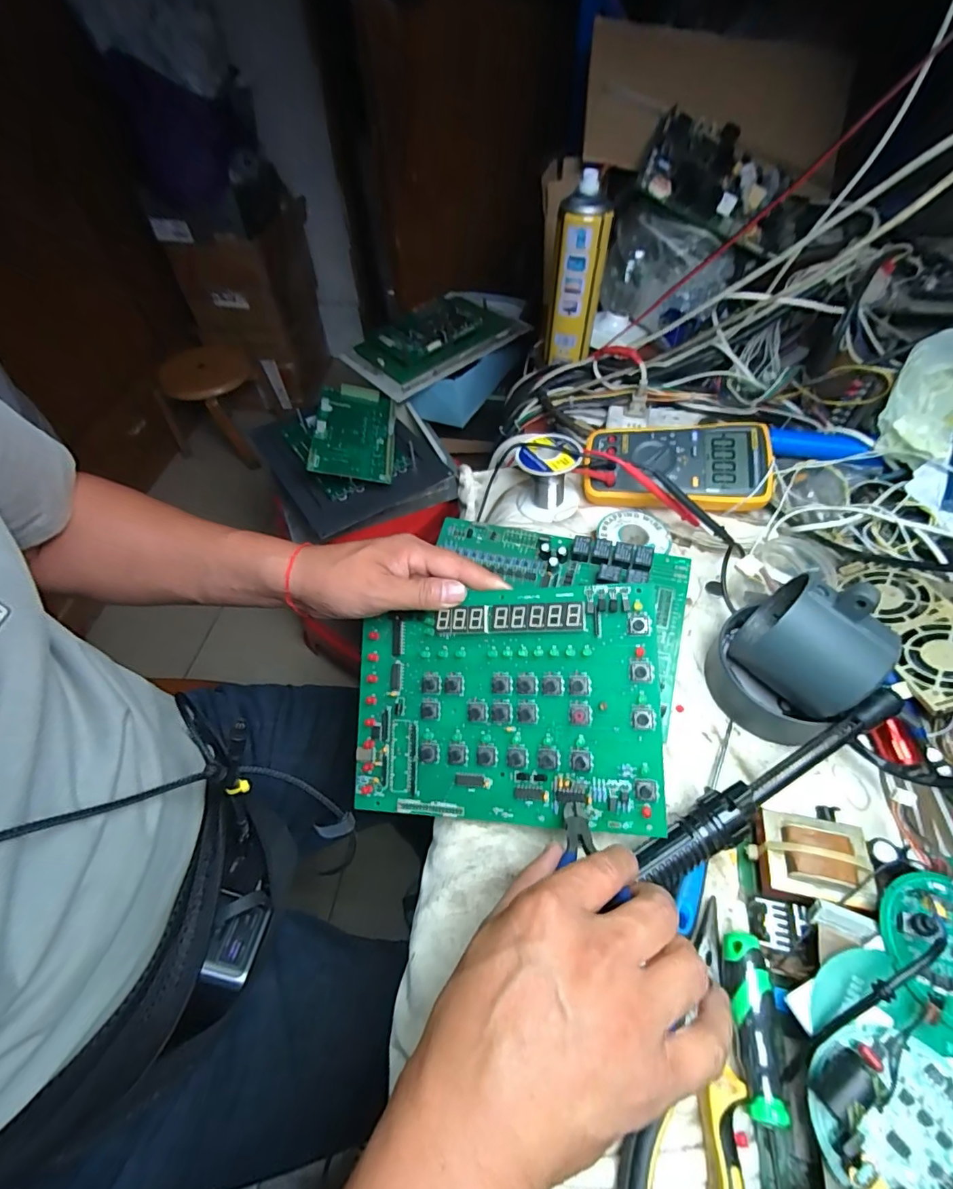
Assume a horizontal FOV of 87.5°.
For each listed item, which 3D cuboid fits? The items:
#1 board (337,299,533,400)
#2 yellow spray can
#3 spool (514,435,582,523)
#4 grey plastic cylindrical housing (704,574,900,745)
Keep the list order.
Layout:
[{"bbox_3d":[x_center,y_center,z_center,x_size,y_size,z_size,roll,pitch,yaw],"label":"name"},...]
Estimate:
[{"bbox_3d":[-0.078,-0.471,0.919,0.298,0.034,0.203,-36,67,-8],"label":"board"},{"bbox_3d":[0.128,-0.403,0.636,0.064,0.202,0.071,6,55,7],"label":"yellow spray can"},{"bbox_3d":[0.075,-0.122,0.515,0.065,0.066,0.062,6,55,7],"label":"spool"},{"bbox_3d":[0.234,0.041,0.364,0.078,0.112,0.098,-28,58,-17],"label":"grey plastic cylindrical housing"}]

